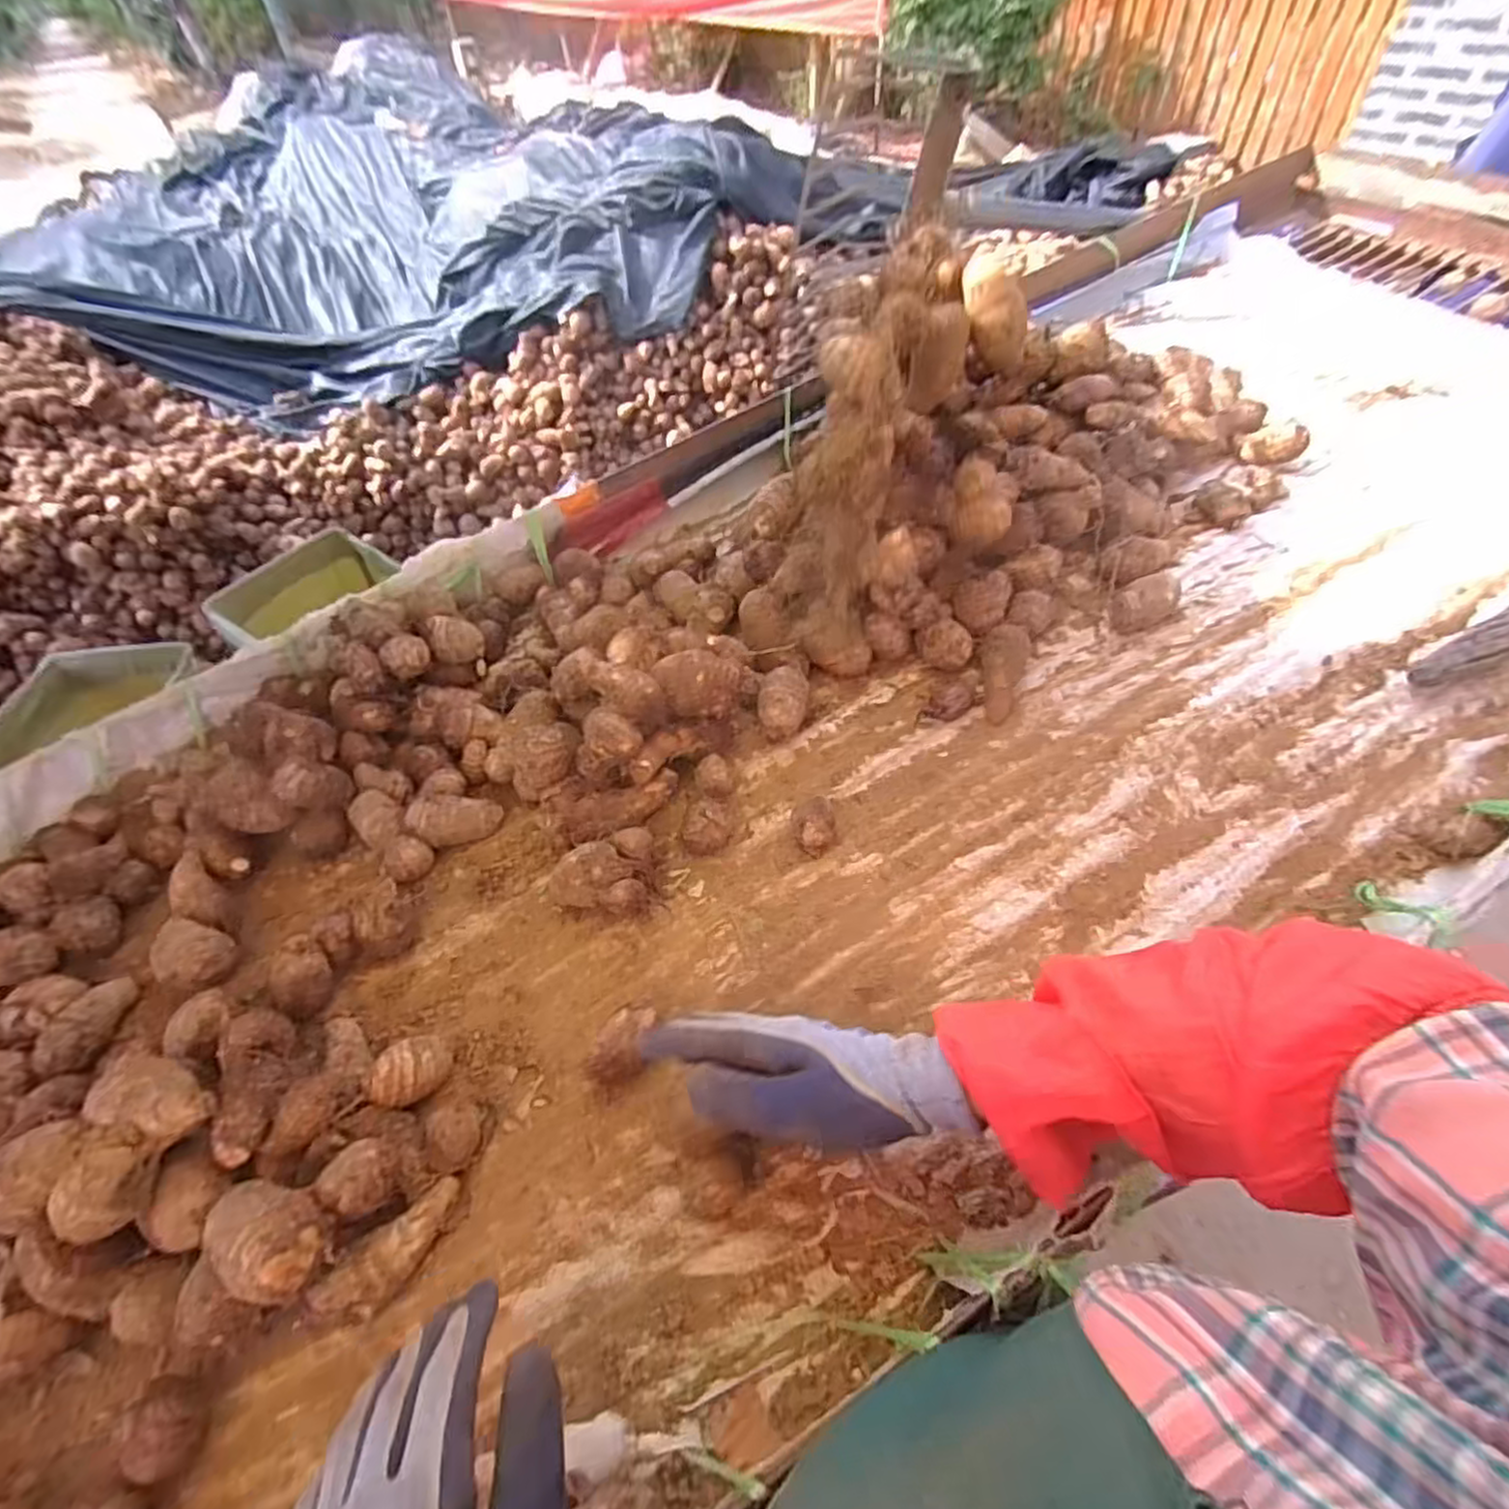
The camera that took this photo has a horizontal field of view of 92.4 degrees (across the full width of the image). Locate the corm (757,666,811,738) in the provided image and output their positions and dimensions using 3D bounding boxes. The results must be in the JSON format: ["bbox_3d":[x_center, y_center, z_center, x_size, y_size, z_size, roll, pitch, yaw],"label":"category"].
[{"bbox_3d":[0.027,-0.044,0.650,0.044,0.046,0.060,1,51,5],"label":"corm"}]

